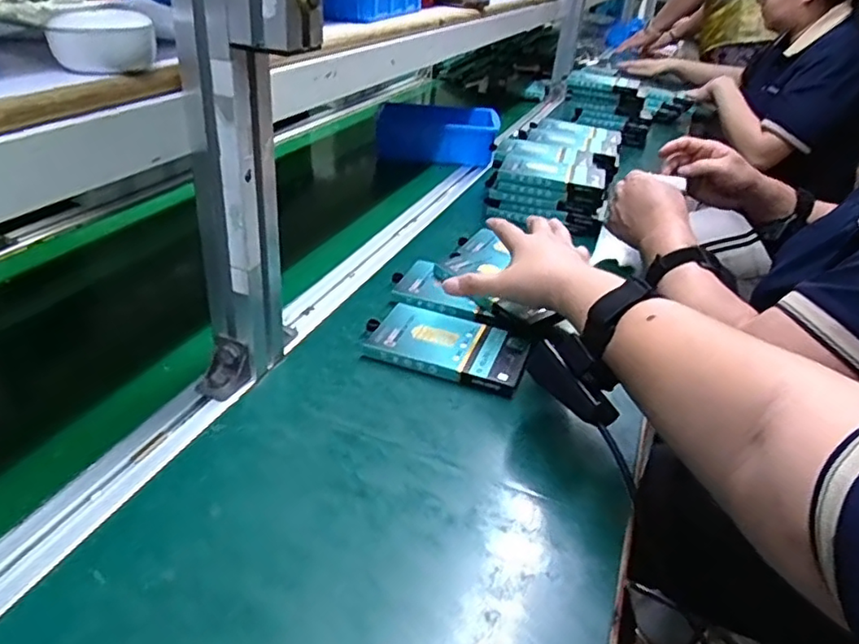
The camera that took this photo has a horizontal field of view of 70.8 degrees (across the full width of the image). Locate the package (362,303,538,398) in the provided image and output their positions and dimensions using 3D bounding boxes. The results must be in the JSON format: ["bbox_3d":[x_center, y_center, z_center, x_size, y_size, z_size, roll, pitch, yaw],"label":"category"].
[{"bbox_3d":[0.015,0.018,0.541,0.141,0.012,0.085,14,34,12],"label":"package"}]

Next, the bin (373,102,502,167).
[{"bbox_3d":[0.012,-0.301,0.989,0.196,0.076,0.122,4,33,-3],"label":"bin"}]

